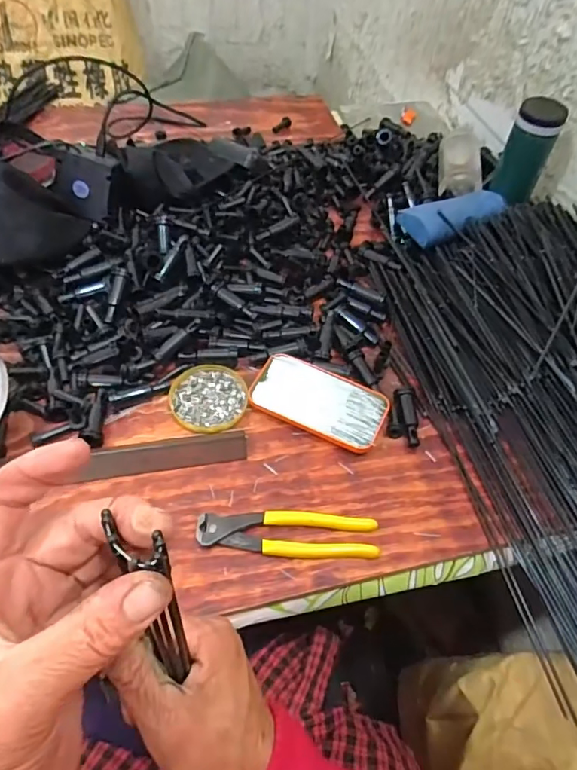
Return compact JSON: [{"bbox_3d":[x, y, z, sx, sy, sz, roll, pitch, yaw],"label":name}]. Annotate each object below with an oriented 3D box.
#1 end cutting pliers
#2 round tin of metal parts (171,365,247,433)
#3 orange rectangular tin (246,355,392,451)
[{"bbox_3d":[0.000,0.138,0.472,0.164,0.015,0.041,3,54,-3],"label":"end cutting pliers"},{"bbox_3d":[-0.088,0.012,0.560,0.082,0.006,0.088,2,54,-3],"label":"round tin of metal parts"},{"bbox_3d":[0.034,0.016,0.554,0.143,0.016,0.077,26,56,13],"label":"orange rectangular tin"}]

